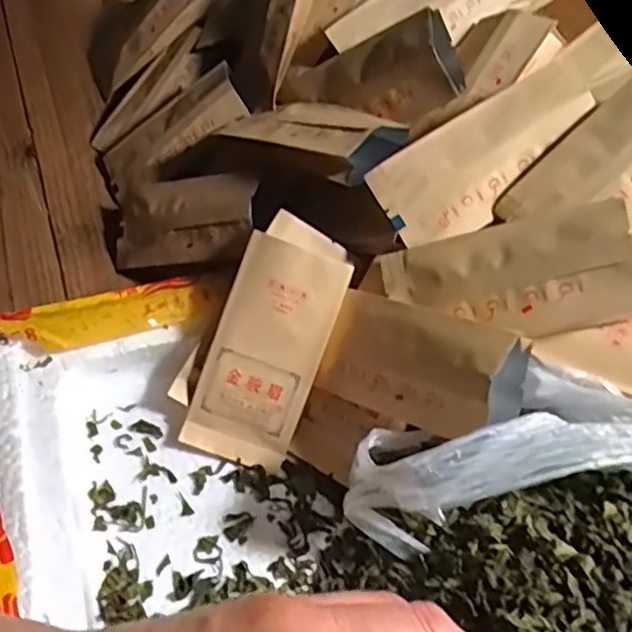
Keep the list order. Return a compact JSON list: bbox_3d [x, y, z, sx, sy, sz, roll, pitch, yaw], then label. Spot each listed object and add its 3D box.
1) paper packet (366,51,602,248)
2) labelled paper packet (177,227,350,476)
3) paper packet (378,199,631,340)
[{"bbox_3d":[0.086,-0.078,0.313,0.114,0.007,0.049,-32,85,1],"label":"paper packet"},{"bbox_3d":[-0.024,0.019,0.316,0.053,0.006,0.109,20,95,-2],"label":"labelled paper packet"},{"bbox_3d":[0.084,-0.015,0.289,0.108,0.010,0.054,-16,75,28],"label":"paper packet"}]

